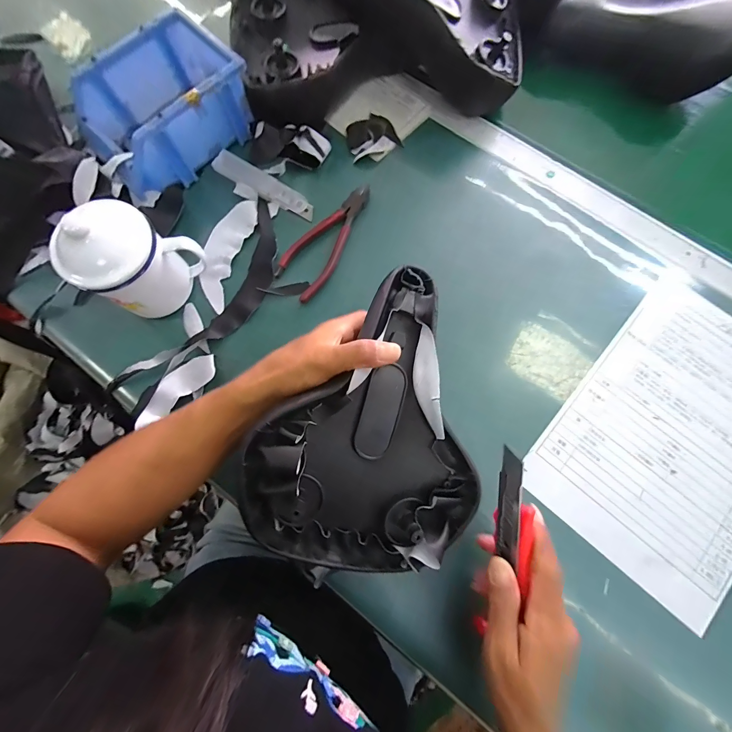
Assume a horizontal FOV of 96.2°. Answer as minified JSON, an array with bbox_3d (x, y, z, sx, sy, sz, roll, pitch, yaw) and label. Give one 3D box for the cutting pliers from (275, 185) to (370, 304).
[{"bbox_3d":[-0.041,-0.144,0.374,0.055,0.011,0.153,35,79,7],"label":"cutting pliers"}]

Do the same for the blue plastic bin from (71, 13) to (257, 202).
[{"bbox_3d":[-0.228,-0.291,0.372,0.175,0.070,0.125,-41,80,-9],"label":"blue plastic bin"}]

